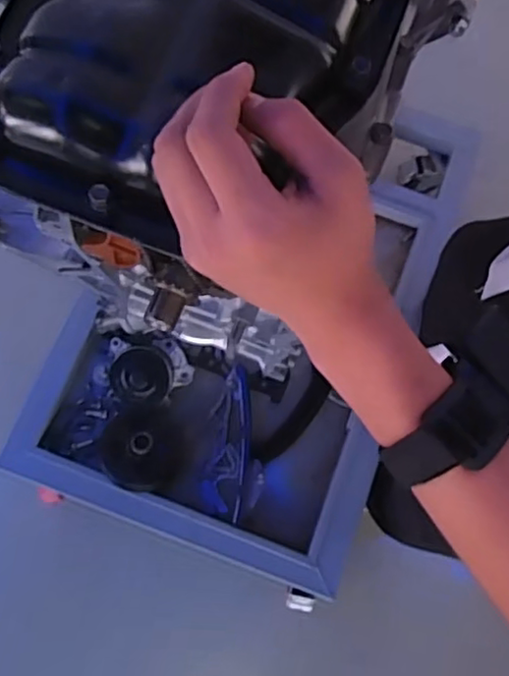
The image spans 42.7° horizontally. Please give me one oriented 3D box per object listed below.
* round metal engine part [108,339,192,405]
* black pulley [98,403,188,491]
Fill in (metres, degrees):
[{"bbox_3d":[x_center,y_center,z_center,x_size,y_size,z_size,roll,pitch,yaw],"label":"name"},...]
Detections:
[{"bbox_3d":[-0.179,0.060,1.125,0.137,0.056,0.107,0,75,-2],"label":"round metal engine part"},{"bbox_3d":[-0.190,0.183,1.100,0.144,0.050,0.139,9,75,0],"label":"black pulley"}]

